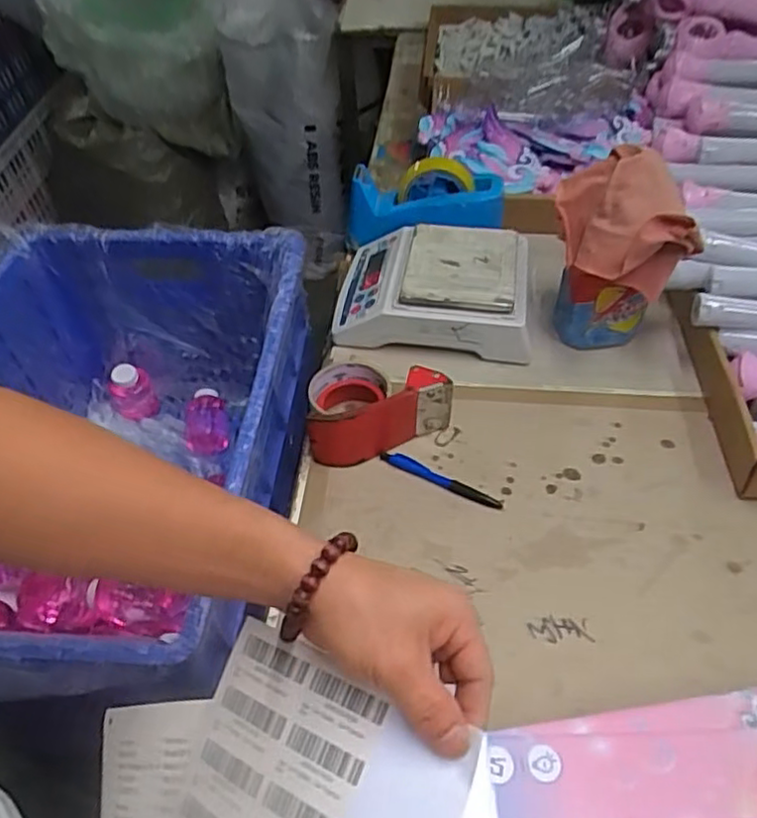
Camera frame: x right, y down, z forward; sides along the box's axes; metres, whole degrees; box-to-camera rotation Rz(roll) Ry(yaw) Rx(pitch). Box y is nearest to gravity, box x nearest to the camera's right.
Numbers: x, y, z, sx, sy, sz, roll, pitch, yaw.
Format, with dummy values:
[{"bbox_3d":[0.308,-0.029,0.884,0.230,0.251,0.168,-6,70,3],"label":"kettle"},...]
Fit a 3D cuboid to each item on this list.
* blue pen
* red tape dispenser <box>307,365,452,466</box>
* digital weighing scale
[{"bbox_3d":[0.062,0.067,0.640,0.125,0.008,0.014,21,53,19],"label":"blue pen"},{"bbox_3d":[0.002,-0.001,0.666,0.143,0.071,0.096,-3,49,-1],"label":"red tape dispenser"},{"bbox_3d":[0.067,-0.152,0.807,0.216,0.078,0.216,6,49,7],"label":"digital weighing scale"}]

